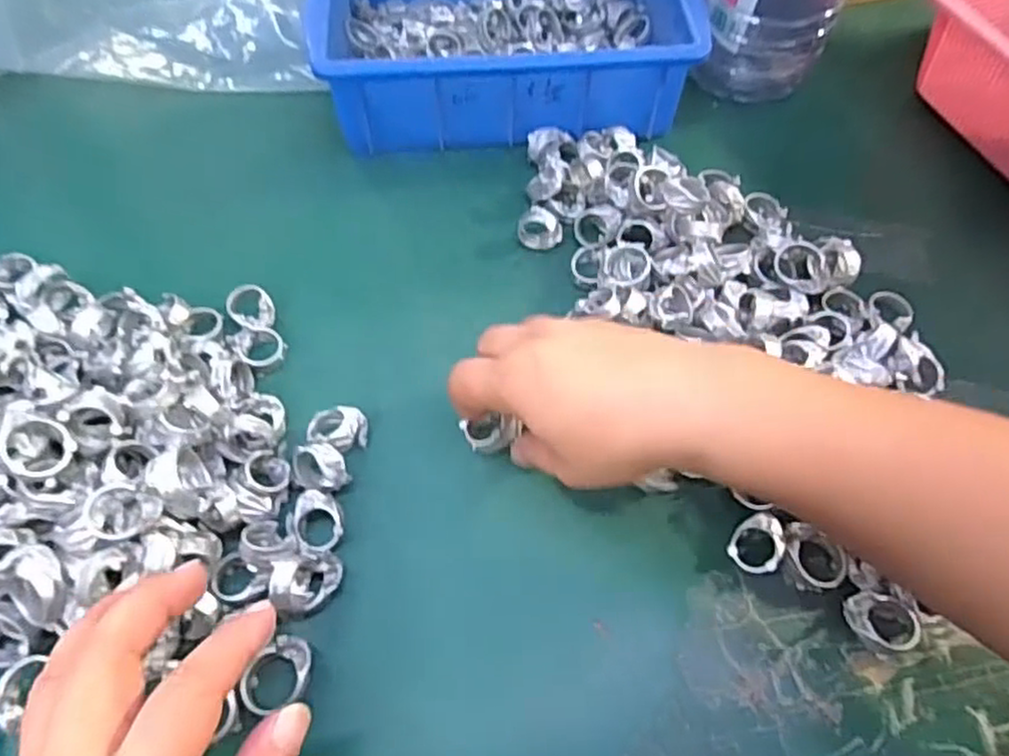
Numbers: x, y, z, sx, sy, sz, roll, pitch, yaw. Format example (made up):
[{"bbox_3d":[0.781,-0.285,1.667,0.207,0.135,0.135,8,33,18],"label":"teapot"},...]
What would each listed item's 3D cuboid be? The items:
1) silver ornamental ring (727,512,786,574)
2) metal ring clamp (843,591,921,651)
[{"bbox_3d":[0.120,0.079,0.325,0.026,0.018,0.023,-38,69,-21],"label":"silver ornamental ring"},{"bbox_3d":[0.171,0.110,0.309,0.027,0.015,0.026,-6,61,-6],"label":"metal ring clamp"}]

